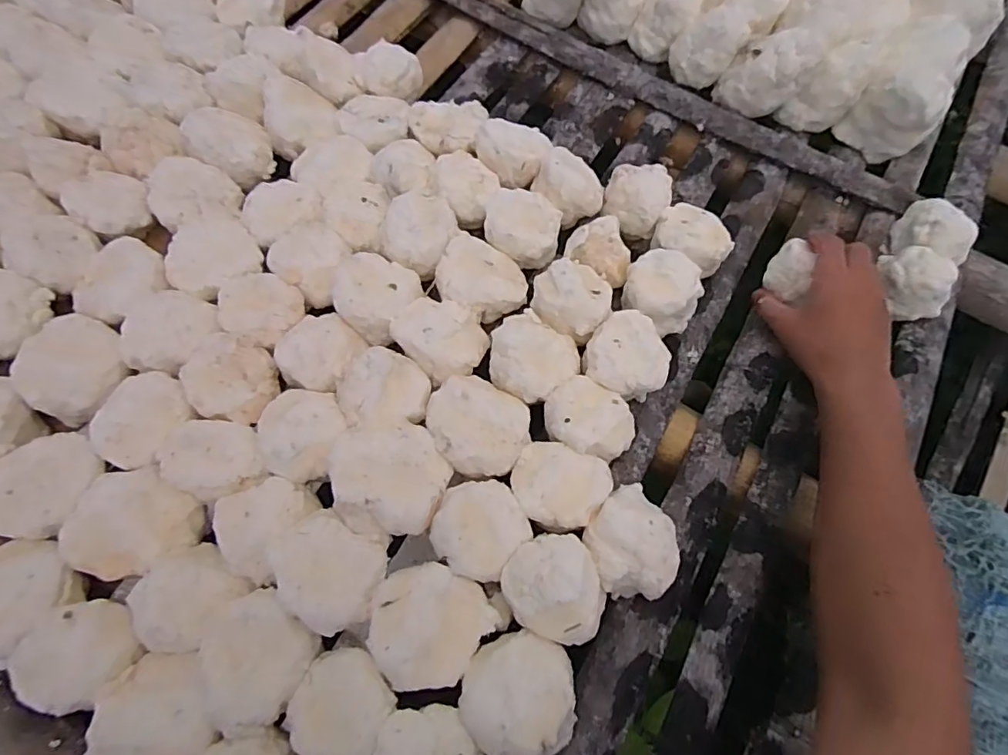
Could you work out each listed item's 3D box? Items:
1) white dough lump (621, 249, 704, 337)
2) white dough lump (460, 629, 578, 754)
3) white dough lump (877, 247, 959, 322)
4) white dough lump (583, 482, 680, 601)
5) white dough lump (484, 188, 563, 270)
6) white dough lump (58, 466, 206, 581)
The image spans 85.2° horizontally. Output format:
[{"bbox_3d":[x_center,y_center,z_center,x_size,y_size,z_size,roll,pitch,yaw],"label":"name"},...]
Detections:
[{"bbox_3d":[0.147,-0.080,0.508,0.069,0.041,0.067,0,69,-1],"label":"white dough lump"},{"bbox_3d":[0.009,0.209,0.366,0.071,0.061,0.068,0,69,-1],"label":"white dough lump"},{"bbox_3d":[0.401,-0.093,0.529,0.053,0.044,0.063,-3,69,-2],"label":"white dough lump"},{"bbox_3d":[0.095,0.126,0.410,0.067,0.054,0.070,0,69,-1],"label":"white dough lump"},{"bbox_3d":[0.018,-0.145,0.536,0.070,0.039,0.066,0,69,-1],"label":"white dough lump"},{"bbox_3d":[-0.271,0.107,0.397,0.073,0.033,0.075,0,69,-1],"label":"white dough lump"}]

